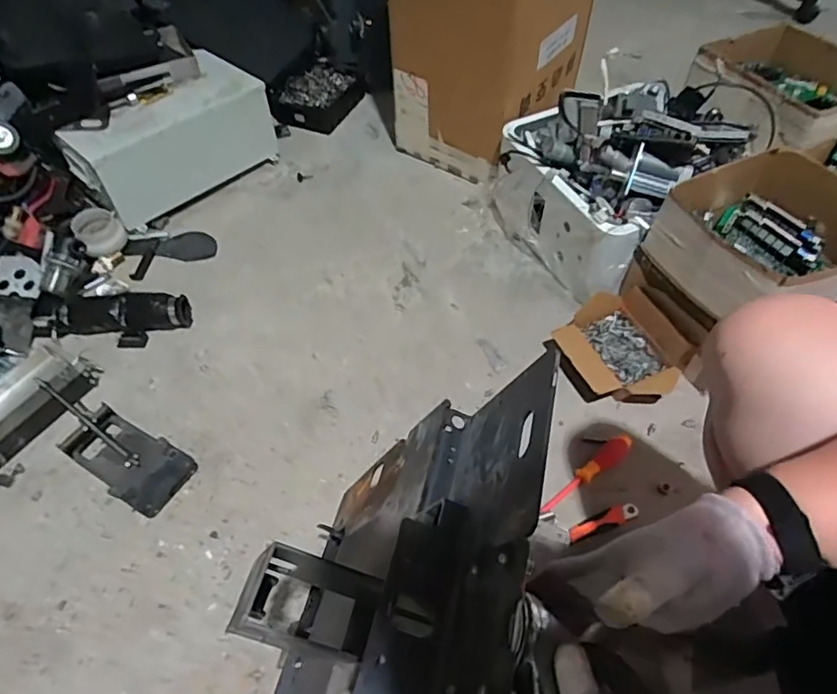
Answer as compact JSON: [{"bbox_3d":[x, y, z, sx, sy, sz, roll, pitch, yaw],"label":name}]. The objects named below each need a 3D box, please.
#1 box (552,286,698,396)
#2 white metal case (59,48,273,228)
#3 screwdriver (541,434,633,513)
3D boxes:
[{"bbox_3d":[0.366,0.001,1.011,0.183,0.097,0.220,-26,58,-16],"label":"box"},{"bbox_3d":[-0.566,-0.475,1.322,0.436,0.222,0.151,-38,62,-23],"label":"white metal case"},{"bbox_3d":[0.275,0.203,0.896,0.210,0.026,0.033,-33,60,-20],"label":"screwdriver"}]

